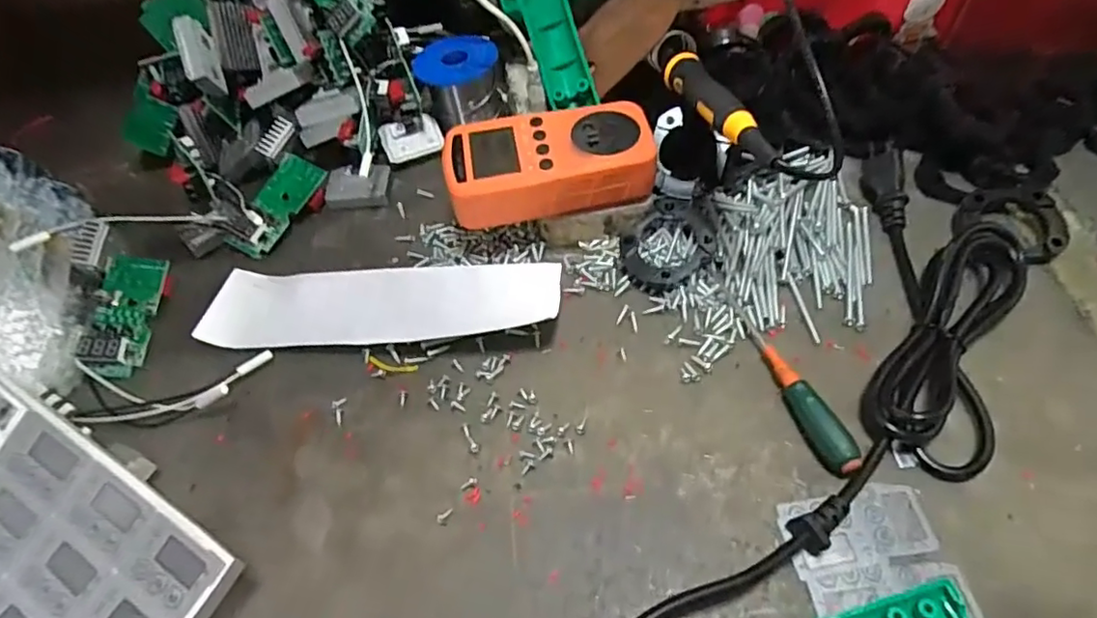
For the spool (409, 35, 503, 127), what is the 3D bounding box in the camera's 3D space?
[{"bbox_3d":[-0.068,-0.177,0.460,0.060,0.044,0.060,-2,56,3],"label":"spool"}]

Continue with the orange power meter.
[{"bbox_3d":[0.001,-0.092,0.369,0.125,0.037,0.063,-11,55,-3],"label":"orange power meter"}]

